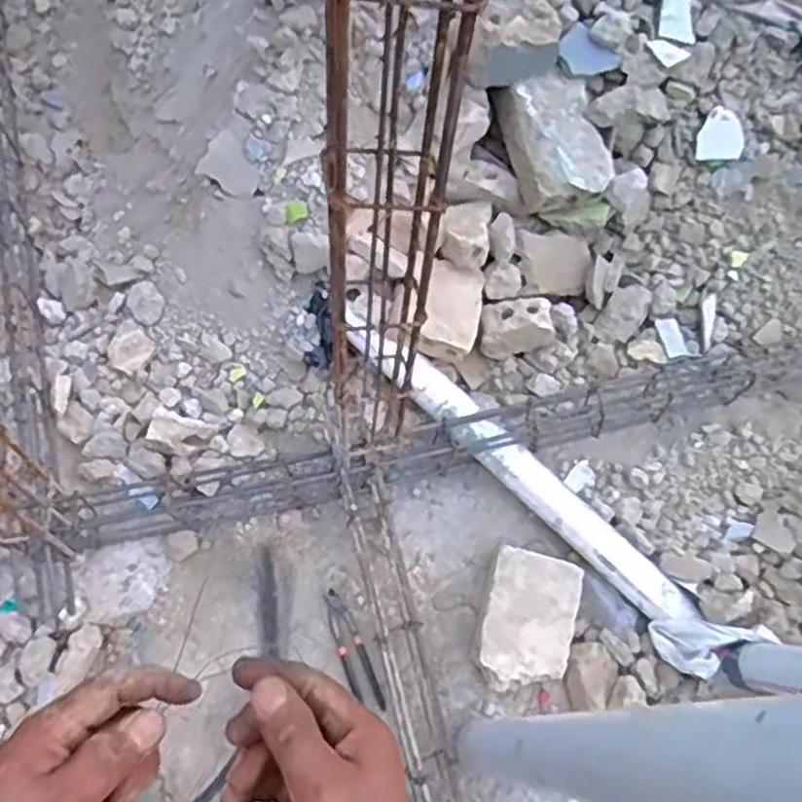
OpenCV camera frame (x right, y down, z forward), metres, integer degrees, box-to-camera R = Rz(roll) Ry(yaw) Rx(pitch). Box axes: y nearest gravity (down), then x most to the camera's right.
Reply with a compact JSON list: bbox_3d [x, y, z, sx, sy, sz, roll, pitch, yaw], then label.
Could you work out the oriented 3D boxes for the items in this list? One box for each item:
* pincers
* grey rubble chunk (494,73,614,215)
[{"bbox_3d":[-0.086,0.426,1.301,0.052,0.024,0.211,-19,69,-12],"label":"pincers"},{"bbox_3d":[0.291,-0.491,1.431,0.189,0.110,0.221,-14,69,-3],"label":"grey rubble chunk"}]

